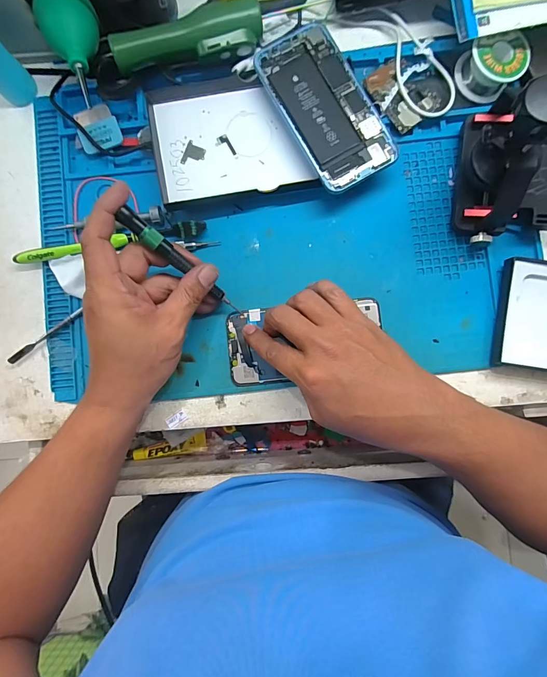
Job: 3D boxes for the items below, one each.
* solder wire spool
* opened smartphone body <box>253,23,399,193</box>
[{"bbox_3d":[0.204,-0.250,0.326,0.053,0.033,0.042,-17,86,1],"label":"solder wire spool"},{"bbox_3d":[0.047,-0.211,0.319,0.073,0.006,0.151,-29,86,0],"label":"opened smartphone body"}]

